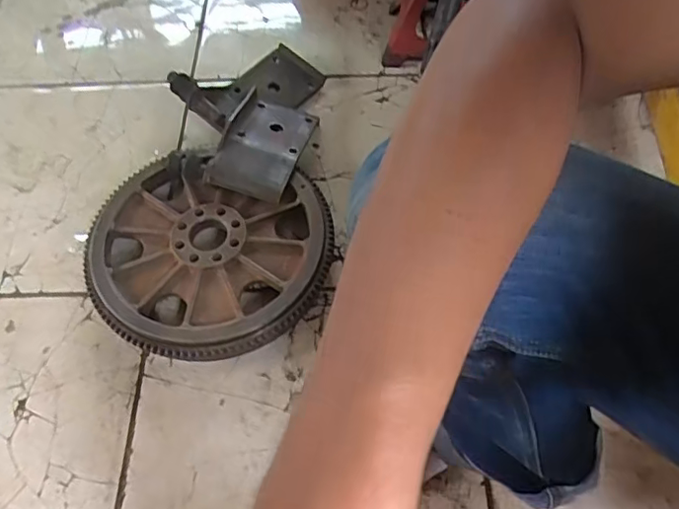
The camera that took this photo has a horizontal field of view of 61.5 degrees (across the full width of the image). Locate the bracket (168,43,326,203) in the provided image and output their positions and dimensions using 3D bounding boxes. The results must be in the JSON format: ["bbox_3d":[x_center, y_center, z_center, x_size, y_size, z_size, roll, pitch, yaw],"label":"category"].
[{"bbox_3d":[-0.149,-0.212,0.856,0.220,0.059,0.294,11,59,8],"label":"bracket"}]

